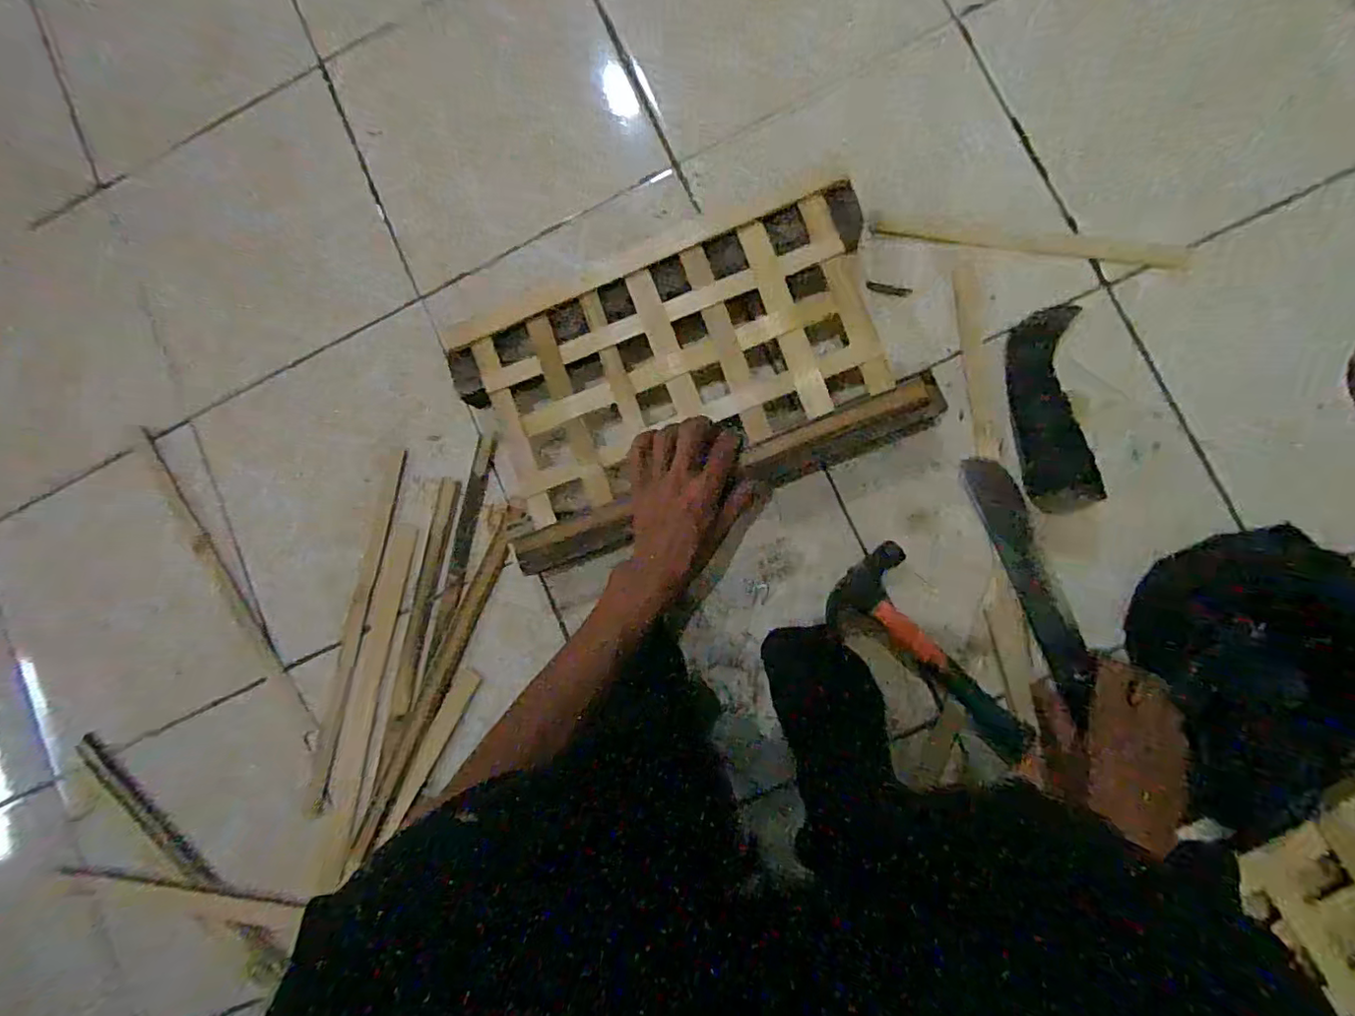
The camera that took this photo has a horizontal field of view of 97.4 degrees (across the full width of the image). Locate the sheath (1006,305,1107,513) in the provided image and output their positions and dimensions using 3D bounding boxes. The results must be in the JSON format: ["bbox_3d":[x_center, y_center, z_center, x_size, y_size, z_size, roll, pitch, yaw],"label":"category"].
[{"bbox_3d":[0.333,-0.090,0.531,0.058,0.023,0.183,-3,86,7],"label":"sheath"}]

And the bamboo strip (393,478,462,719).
[{"bbox_3d":[-0.256,0.088,0.604,0.024,0.014,0.238,10,88,8],"label":"bamboo strip"}]

